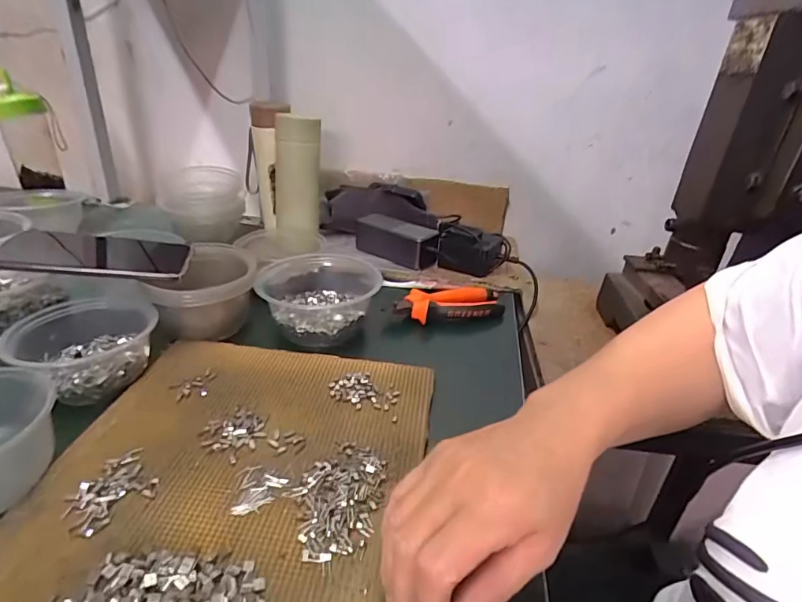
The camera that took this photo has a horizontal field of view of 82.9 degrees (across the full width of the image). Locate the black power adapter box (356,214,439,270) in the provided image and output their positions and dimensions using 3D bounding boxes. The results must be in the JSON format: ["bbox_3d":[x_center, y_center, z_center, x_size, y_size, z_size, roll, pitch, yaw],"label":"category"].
[{"bbox_3d":[-0.003,-0.092,0.699,0.134,0.056,0.053,22,33,31],"label":"black power adapter box"}]

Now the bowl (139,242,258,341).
[{"bbox_3d":[-0.208,-0.009,0.497,0.095,0.070,0.106,-2,28,-10],"label":"bowl"}]

